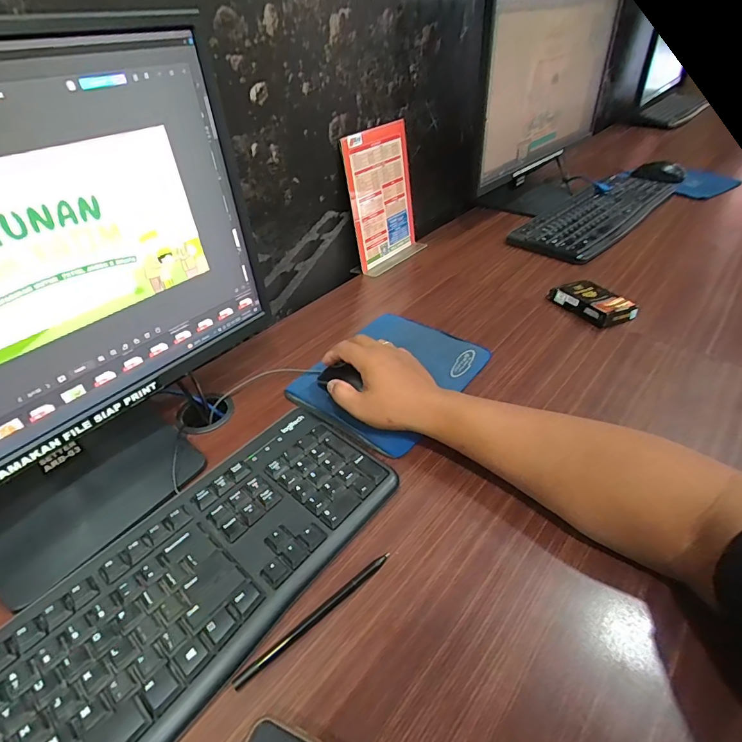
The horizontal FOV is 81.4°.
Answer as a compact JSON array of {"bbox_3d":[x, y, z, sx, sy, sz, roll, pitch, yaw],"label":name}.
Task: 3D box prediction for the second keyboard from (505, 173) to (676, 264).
[{"bbox_3d":[0.479,-0.340,0.896,0.161,0.020,0.509,30,51,33],"label":"second keyboard"}]

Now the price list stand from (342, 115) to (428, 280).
[{"bbox_3d":[0.024,-0.287,0.734,0.054,0.210,0.155,29,50,32],"label":"price list stand"}]

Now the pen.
[{"bbox_3d":[-0.040,0.183,0.326,0.137,0.004,0.008,-30,47,-27],"label":"pen"}]

